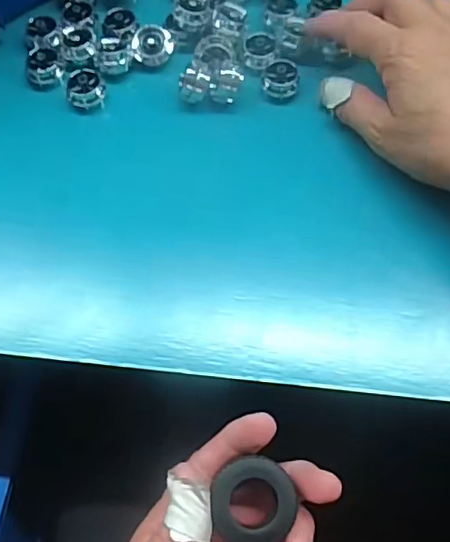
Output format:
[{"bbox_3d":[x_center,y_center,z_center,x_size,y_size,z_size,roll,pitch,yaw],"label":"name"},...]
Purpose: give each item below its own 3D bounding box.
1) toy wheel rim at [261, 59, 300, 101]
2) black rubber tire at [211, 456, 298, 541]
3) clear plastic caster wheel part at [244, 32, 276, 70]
[{"bbox_3d":[0.035,-0.118,0.357,0.022,0.016,0.019,9,68,7],"label":"toy wheel rim"},{"bbox_3d":[0.013,0.099,0.245,0.031,0.012,0.036,-3,62,1],"label":"black rubber tire"},{"bbox_3d":[0.022,-0.141,0.370,0.019,0.009,0.021,10,68,7],"label":"clear plastic caster wheel part"}]

